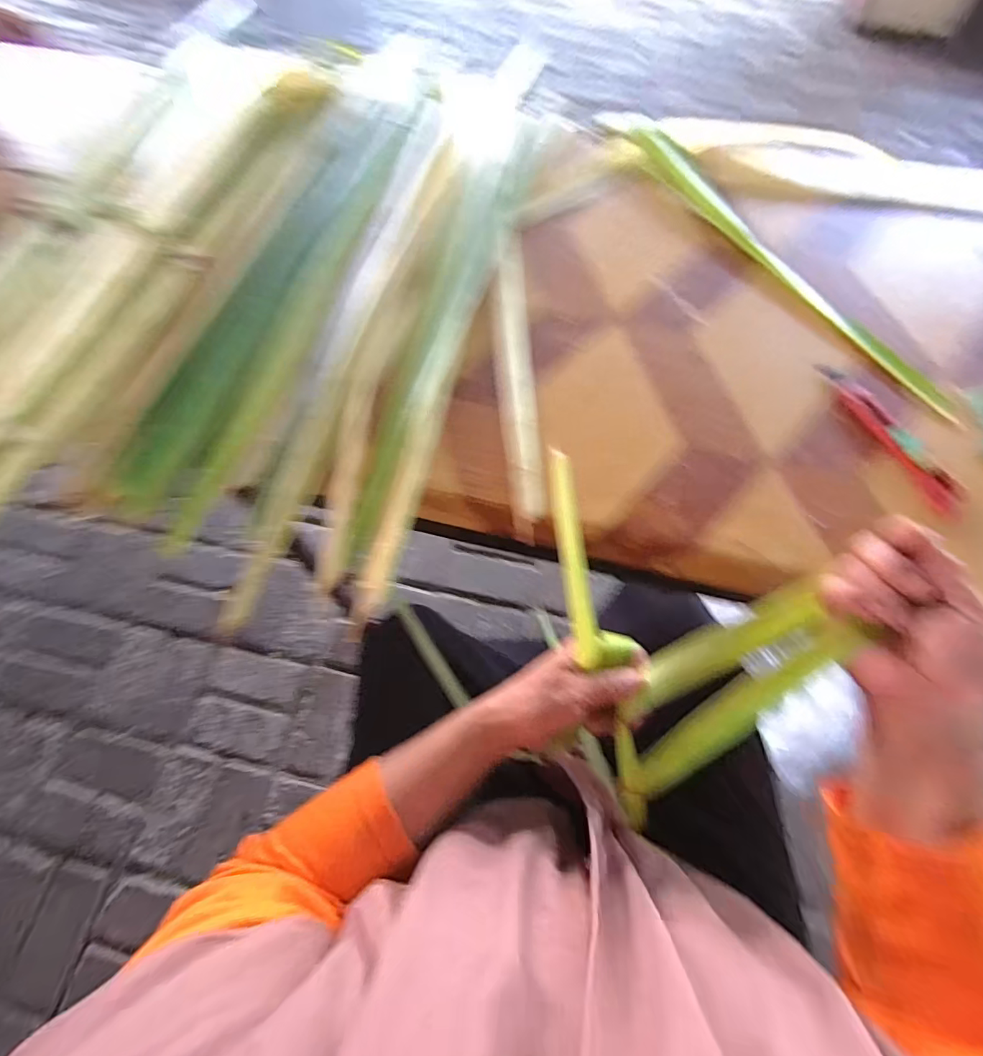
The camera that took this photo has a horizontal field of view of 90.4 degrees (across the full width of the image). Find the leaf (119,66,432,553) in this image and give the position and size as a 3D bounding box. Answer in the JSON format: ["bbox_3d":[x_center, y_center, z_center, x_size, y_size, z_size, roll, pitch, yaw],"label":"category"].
[{"bbox_3d":[-0.190,-0.311,0.528,0.106,0.019,0.686,13,67,6],"label":"leaf"}]

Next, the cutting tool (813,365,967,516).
[{"bbox_3d":[0.362,-0.089,0.443,0.032,0.008,0.172,-19,68,-8],"label":"cutting tool"}]

